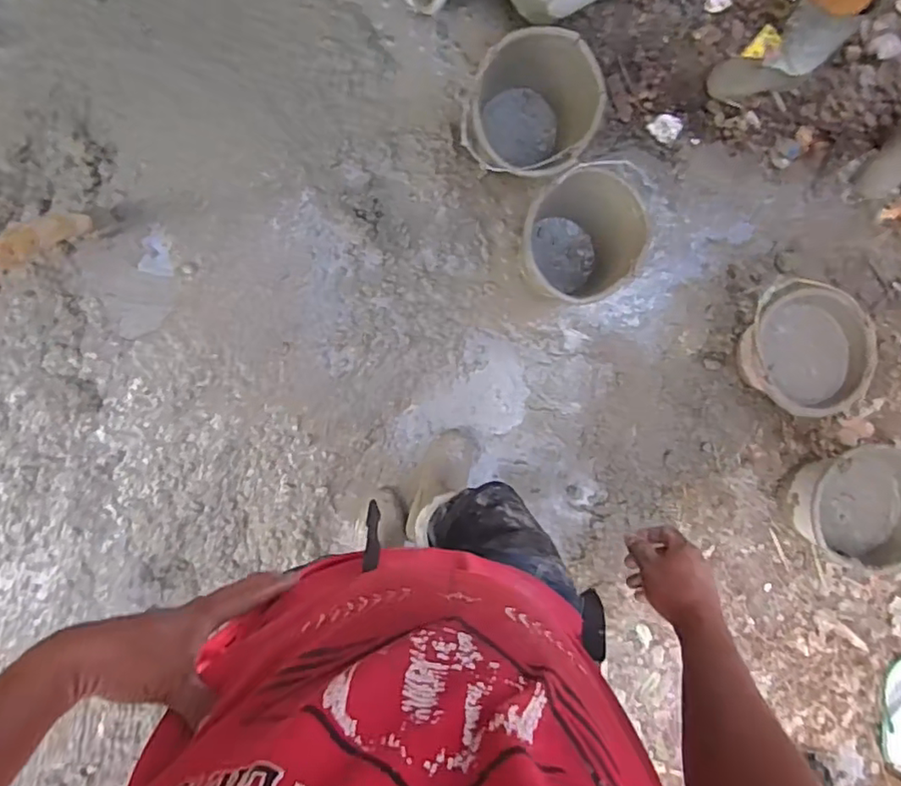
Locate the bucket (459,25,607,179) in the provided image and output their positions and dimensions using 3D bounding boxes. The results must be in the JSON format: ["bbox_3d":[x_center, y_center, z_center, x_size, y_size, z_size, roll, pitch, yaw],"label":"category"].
[{"bbox_3d":[0.180,-0.632,1.378,0.269,0.217,0.311,29,84,-5],"label":"bucket"}]

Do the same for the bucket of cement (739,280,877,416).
[{"bbox_3d":[0.854,-0.099,1.483,0.285,0.186,0.295,0,87,-7],"label":"bucket of cement"}]

